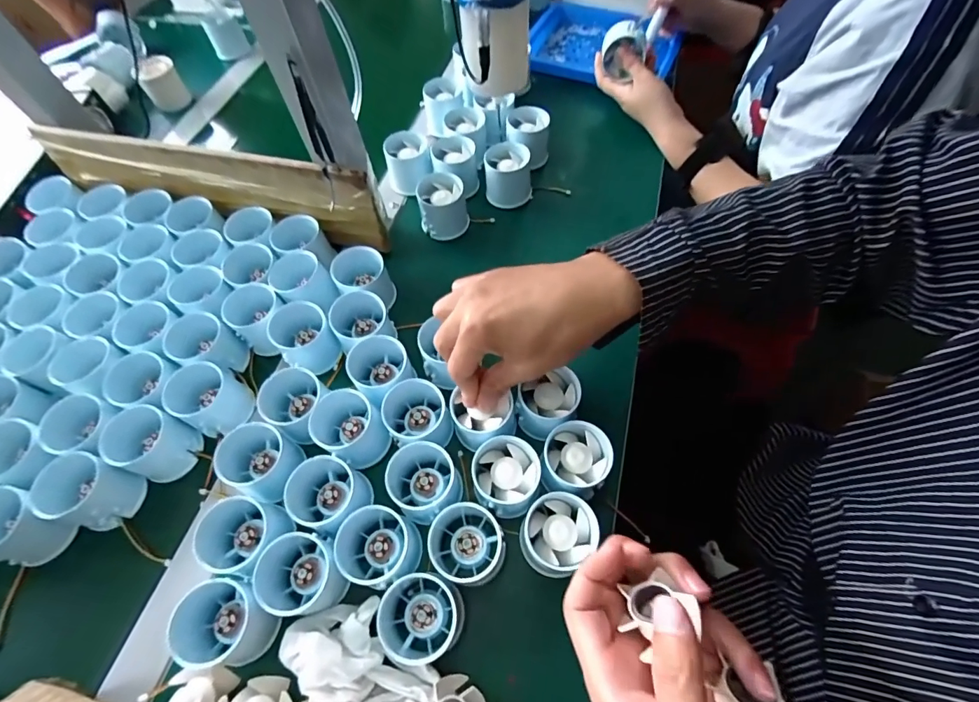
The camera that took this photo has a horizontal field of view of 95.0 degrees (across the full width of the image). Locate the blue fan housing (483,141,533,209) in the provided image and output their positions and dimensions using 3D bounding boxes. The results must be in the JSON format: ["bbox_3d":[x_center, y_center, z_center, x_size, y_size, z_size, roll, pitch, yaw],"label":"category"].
[{"bbox_3d":[0.022,-0.206,0.524,0.054,0.051,0.052,-6,61,0],"label":"blue fan housing"}]

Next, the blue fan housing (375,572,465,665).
[{"bbox_3d":[-0.050,0.191,0.321,0.060,0.031,0.055,-1,61,3],"label":"blue fan housing"}]

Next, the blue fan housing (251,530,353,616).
[{"bbox_3d":[-0.142,0.164,0.332,0.062,0.038,0.054,3,61,5],"label":"blue fan housing"}]

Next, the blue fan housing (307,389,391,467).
[{"bbox_3d":[-0.116,0.064,0.376,0.057,0.045,0.050,29,66,18],"label":"blue fan housing"}]

